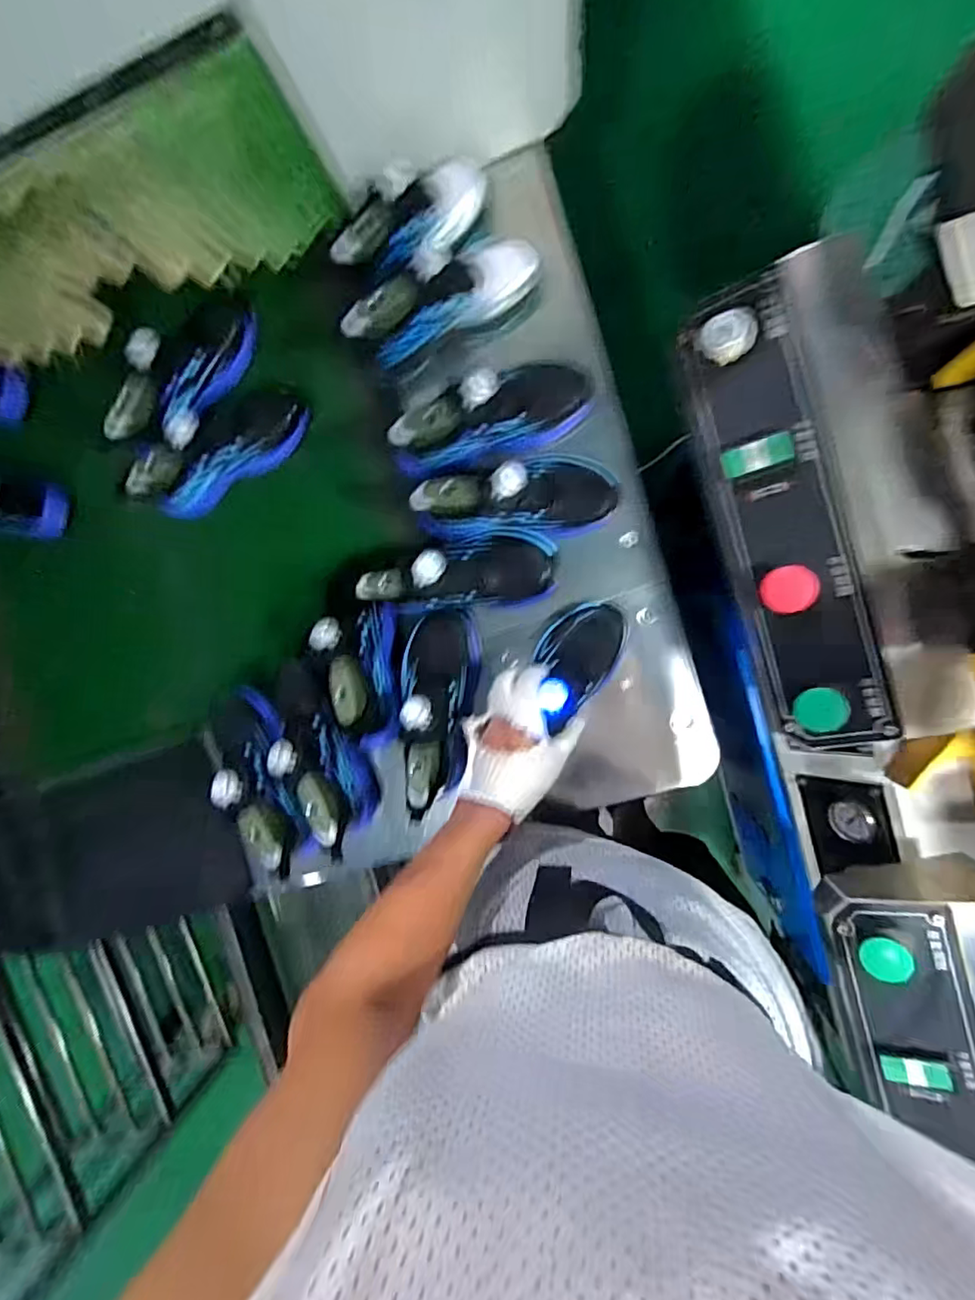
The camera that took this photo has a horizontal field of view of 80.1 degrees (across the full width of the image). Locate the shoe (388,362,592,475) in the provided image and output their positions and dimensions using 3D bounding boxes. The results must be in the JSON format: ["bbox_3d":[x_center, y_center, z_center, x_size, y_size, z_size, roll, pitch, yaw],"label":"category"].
[{"bbox_3d":[0.007,-0.256,0.635,0.224,0.103,0.086,-19,91,-5],"label":"shoe"}]

